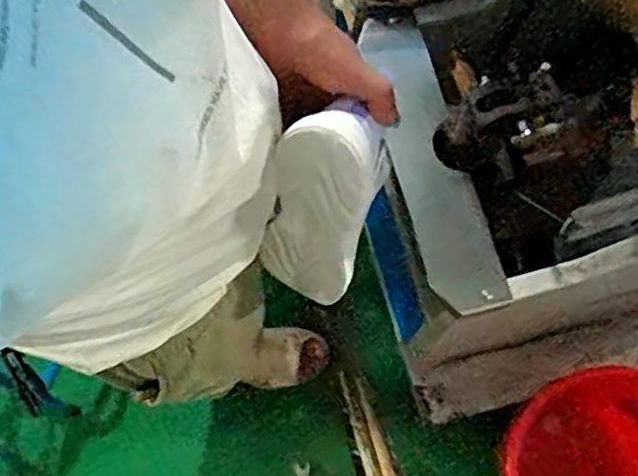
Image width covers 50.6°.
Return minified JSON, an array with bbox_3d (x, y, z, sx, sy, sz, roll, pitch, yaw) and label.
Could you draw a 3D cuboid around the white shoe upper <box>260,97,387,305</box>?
[{"bbox_3d":[0.005,-0.024,0.627,0.093,0.227,0.062,26,50,9],"label":"white shoe upper"}]

